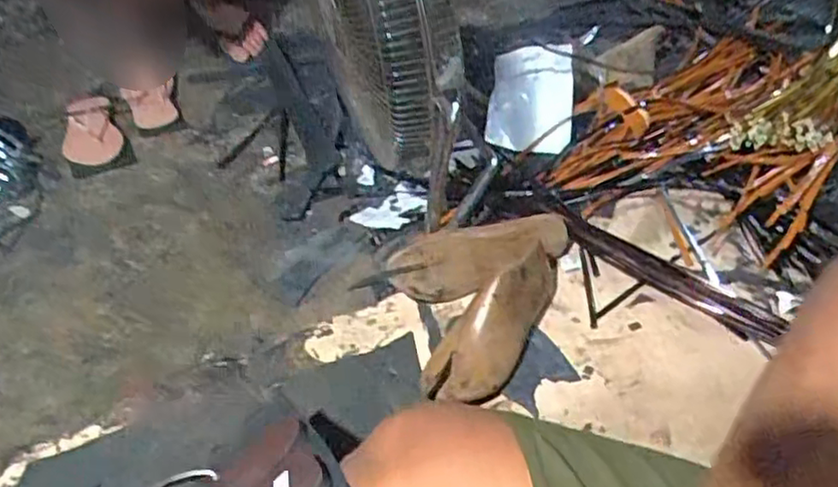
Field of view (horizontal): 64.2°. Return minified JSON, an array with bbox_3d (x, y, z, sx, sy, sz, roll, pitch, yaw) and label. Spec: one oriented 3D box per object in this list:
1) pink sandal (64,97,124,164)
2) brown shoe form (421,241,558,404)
[{"bbox_3d":[-0.581,-0.214,1.183,0.092,0.055,0.230,-18,43,-14],"label":"pink sandal"},{"bbox_3d":[0.084,0.075,0.709,0.075,0.076,0.223,18,46,24],"label":"brown shoe form"}]

